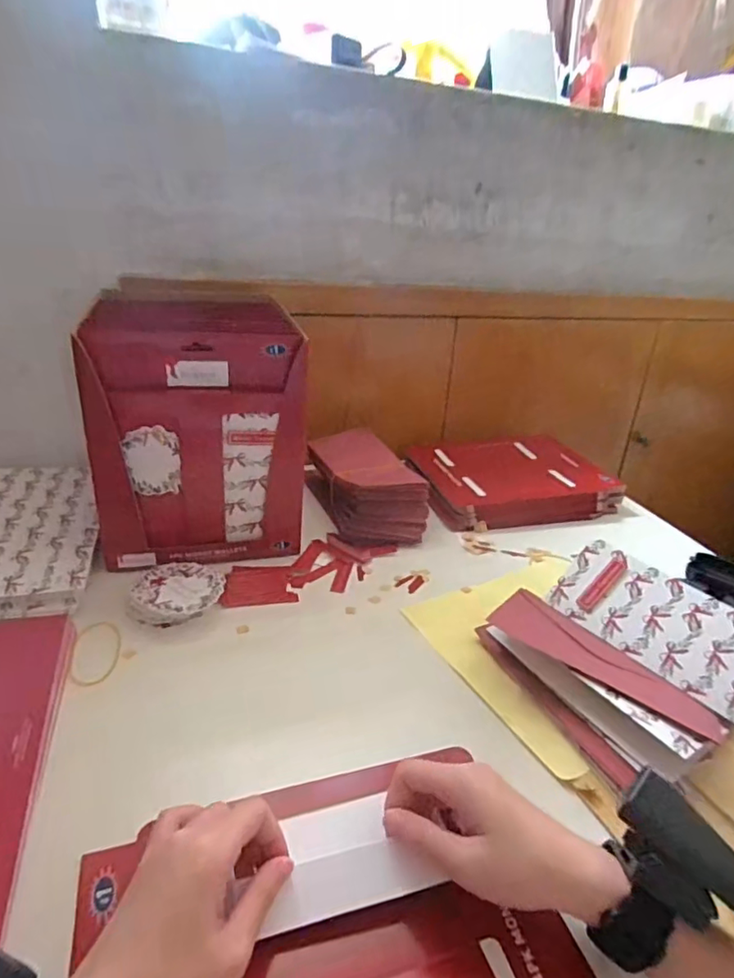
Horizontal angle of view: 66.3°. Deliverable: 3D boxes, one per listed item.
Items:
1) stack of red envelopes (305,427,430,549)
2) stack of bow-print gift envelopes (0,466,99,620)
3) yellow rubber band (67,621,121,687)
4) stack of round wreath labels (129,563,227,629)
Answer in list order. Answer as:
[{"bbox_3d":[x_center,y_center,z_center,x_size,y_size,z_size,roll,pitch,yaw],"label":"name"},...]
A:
[{"bbox_3d":[-0.005,-0.004,0.717,0.110,0.082,0.188,-8,27,-23],"label":"stack of red envelopes"},{"bbox_3d":[-0.378,0.047,0.603,0.170,0.039,0.263,-4,26,-16],"label":"stack of bow-print gift envelopes"},{"bbox_3d":[-0.230,0.138,0.477,0.039,0.004,0.073,1,29,-18],"label":"yellow rubber band"},{"bbox_3d":[-0.178,0.101,0.531,0.080,0.026,0.075,6,25,6],"label":"stack of round wreath labels"}]

